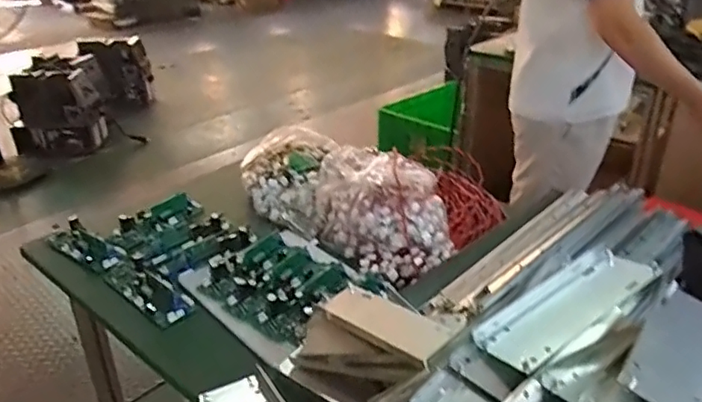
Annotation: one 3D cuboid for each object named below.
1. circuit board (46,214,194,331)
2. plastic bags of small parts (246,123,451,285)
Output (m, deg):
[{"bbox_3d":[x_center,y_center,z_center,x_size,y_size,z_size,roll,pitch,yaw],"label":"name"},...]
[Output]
[{"bbox_3d":[-0.376,0.107,0.937,0.351,0.032,0.066,21,36,34],"label":"circuit board"},{"bbox_3d":[-0.023,-0.024,1.068,0.226,0.117,0.517,-20,34,-30],"label":"plastic bags of small parts"}]

